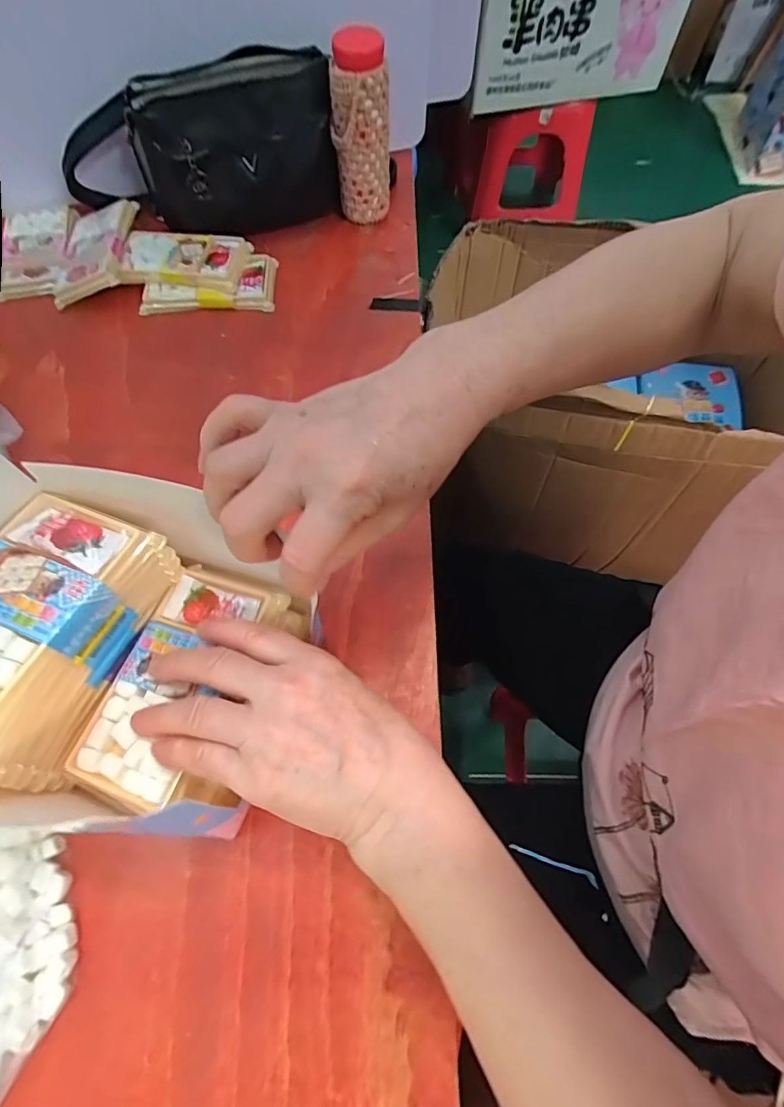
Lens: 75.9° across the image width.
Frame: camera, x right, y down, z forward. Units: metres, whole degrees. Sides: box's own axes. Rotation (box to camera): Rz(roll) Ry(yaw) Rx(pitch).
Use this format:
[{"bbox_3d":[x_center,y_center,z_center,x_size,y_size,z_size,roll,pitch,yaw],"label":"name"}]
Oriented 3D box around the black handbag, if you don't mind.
[{"bbox_3d":[-0.203,-0.414,0.526,0.287,0.130,0.104,-5,65,-4],"label":"black handbag"}]

